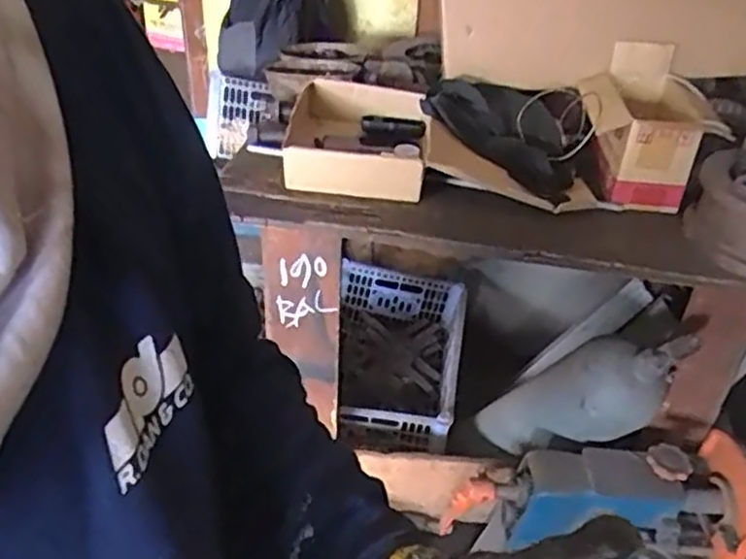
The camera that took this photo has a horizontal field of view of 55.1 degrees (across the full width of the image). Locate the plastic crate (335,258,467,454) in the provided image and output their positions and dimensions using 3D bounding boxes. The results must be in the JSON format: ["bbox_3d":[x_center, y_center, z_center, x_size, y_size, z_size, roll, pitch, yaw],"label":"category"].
[{"bbox_3d":[0.036,0.193,1.592,0.300,0.181,0.454,7,38,4],"label":"plastic crate"}]

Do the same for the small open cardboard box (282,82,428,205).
[{"bbox_3d":[-0.028,-0.227,1.170,0.227,0.073,0.288,3,38,-1],"label":"small open cardboard box"}]

